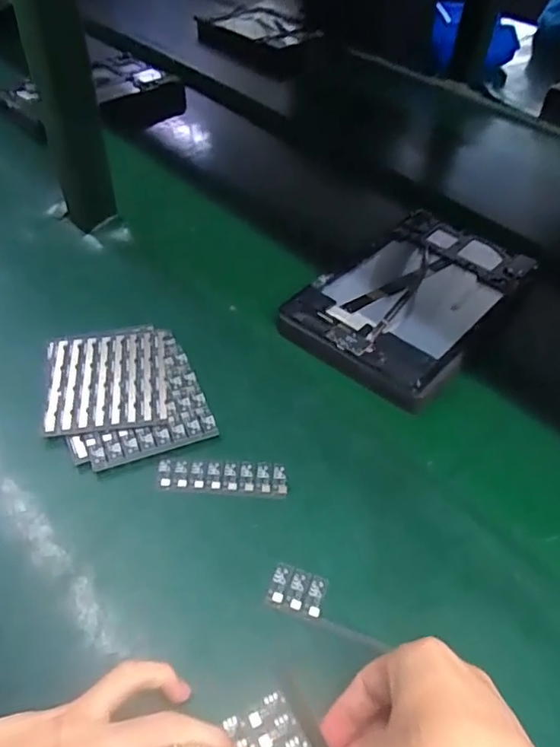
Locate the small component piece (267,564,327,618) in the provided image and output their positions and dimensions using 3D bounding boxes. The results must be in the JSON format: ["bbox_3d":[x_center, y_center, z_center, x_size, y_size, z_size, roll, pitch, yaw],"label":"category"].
[{"bbox_3d":[0.011,0.137,0.362,0.035,0.004,0.026,17,49,13],"label":"small component piece"}]

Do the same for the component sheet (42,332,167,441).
[{"bbox_3d":[-0.145,0.005,0.477,0.096,0.006,0.109,-7,48,-9],"label":"component sheet"}]

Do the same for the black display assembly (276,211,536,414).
[{"bbox_3d":[0.133,-0.075,0.557,0.155,0.026,0.248,35,55,26],"label":"black display assembly"}]

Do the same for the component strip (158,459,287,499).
[{"bbox_3d":[-0.042,0.078,0.422,0.093,0.004,0.027,1,47,-1],"label":"component strip"}]

